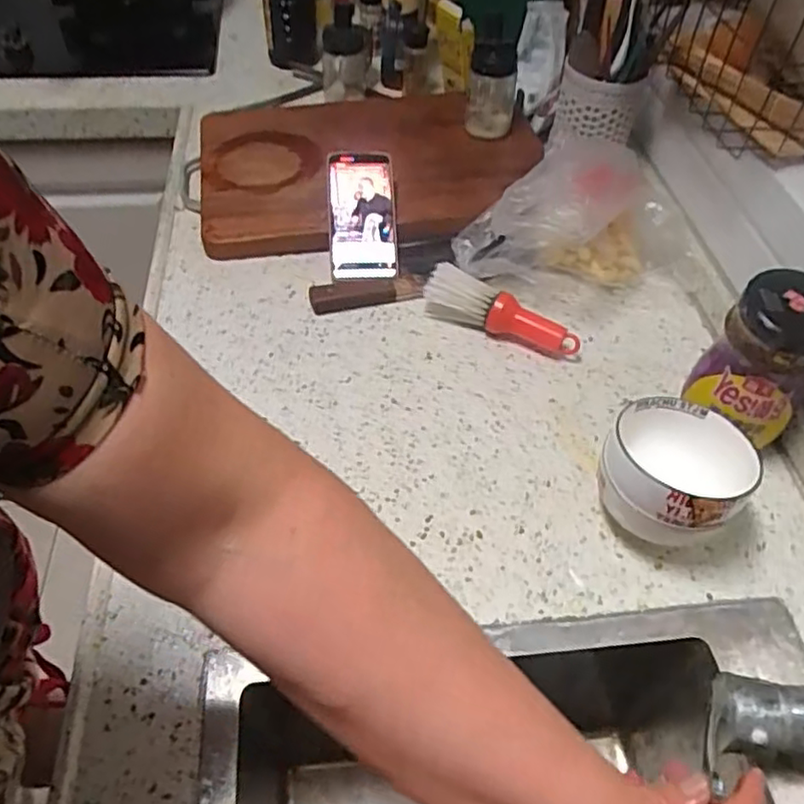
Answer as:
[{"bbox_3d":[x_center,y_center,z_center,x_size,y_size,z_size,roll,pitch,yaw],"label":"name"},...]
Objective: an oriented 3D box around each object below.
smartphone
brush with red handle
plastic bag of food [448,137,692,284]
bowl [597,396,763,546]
[{"bbox_3d":[-0.044,-0.208,0.749,0.074,0.017,0.163,-2,74,-4],"label":"smartphone"},{"bbox_3d":[0.101,-0.090,0.677,0.162,0.044,0.032,24,54,17],"label":"brush with red handle"},{"bbox_3d":[0.177,-0.183,0.691,0.235,0.141,0.111,-21,54,-18],"label":"plastic bag of food"},{"bbox_3d":[0.210,0.060,0.528,0.102,0.098,0.111,1,51,-1],"label":"bowl"}]

